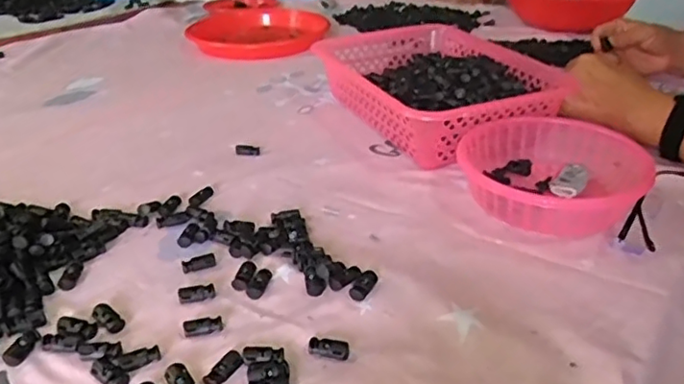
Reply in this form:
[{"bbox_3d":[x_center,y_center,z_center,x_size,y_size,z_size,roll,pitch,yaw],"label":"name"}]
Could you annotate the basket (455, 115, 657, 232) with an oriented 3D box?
[{"bbox_3d":[0.197,-0.017,0.584,0.168,0.053,0.167,0,31,0],"label":"basket"}]

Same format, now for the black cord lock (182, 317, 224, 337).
[{"bbox_3d":[-0.101,0.098,0.439,0.028,0.005,0.014,-8,32,-14],"label":"black cord lock"}]

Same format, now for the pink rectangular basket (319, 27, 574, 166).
[{"bbox_3d":[0.109,-0.130,0.754,0.208,0.083,0.295,-14,33,-22],"label":"pink rectangular basket"}]

